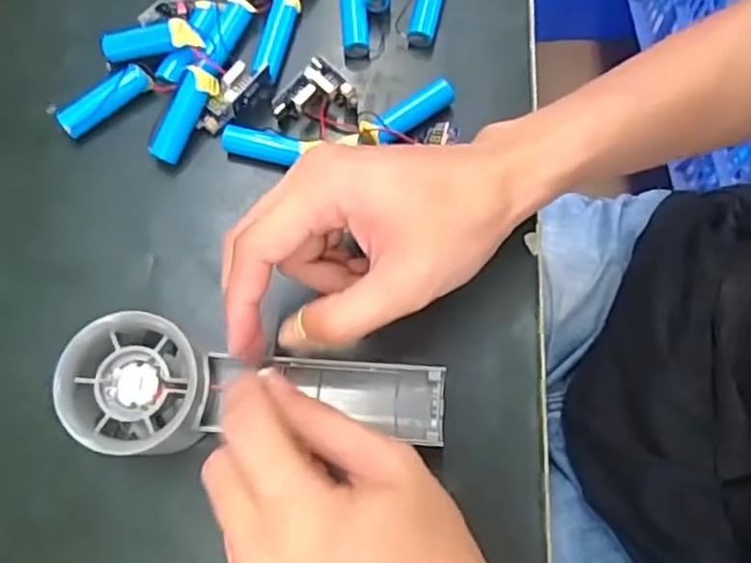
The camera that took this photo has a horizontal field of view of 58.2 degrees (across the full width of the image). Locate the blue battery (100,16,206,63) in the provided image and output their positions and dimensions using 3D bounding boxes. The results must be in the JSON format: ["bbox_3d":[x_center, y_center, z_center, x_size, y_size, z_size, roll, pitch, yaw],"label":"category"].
[{"bbox_3d":[-0.121,-0.127,0.357,0.058,0.014,0.014,-2,75,18],"label":"blue battery"}]

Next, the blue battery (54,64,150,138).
[{"bbox_3d":[-0.143,-0.095,0.357,0.050,0.014,0.015,-37,78,-10],"label":"blue battery"}]

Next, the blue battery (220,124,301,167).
[{"bbox_3d":[-0.059,-0.071,0.353,0.041,0.013,0.014,14,75,4],"label":"blue battery"}]

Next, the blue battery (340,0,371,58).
[{"bbox_3d":[-0.012,-0.149,0.370,0.015,0.012,0.049,-6,92,0],"label":"blue battery"}]

